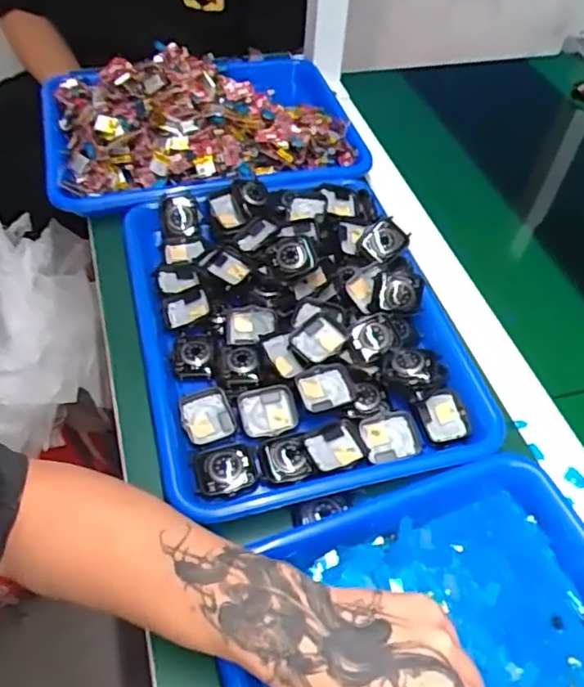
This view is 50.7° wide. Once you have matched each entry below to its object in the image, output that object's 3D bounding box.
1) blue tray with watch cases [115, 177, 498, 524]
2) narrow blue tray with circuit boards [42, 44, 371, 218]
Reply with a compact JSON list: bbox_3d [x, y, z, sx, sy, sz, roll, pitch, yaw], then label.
[{"bbox_3d":[0.000,-0.024,0.529,0.256,0.045,0.332,-10,52,-11],"label":"blue tray with watch cases"},{"bbox_3d":[-0.101,-0.257,0.697,0.346,0.063,0.264,-11,52,-11],"label":"narrow blue tray with circuit boards"}]

